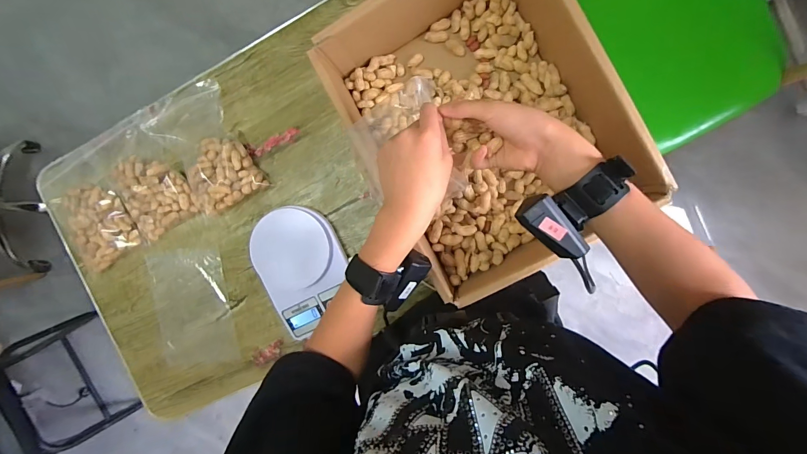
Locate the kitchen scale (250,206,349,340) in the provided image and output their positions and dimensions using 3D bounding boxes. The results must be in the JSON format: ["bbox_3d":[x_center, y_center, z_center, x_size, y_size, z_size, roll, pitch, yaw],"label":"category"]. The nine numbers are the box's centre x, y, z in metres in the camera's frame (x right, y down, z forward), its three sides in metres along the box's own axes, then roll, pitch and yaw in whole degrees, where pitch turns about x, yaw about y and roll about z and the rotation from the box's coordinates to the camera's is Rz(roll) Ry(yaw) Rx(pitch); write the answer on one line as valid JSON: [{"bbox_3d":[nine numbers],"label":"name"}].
[{"bbox_3d":[-0.170,0.074,0.605,0.146,0.039,0.211,-22,92,8],"label":"kitchen scale"}]

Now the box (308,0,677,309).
[{"bbox_3d":[0.105,-0.141,0.499,0.297,0.129,0.392,-28,91,8],"label":"box"}]

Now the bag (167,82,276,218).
[{"bbox_3d":[-0.336,-0.138,0.619,0.134,0.049,0.213,-24,92,8],"label":"bag"}]

